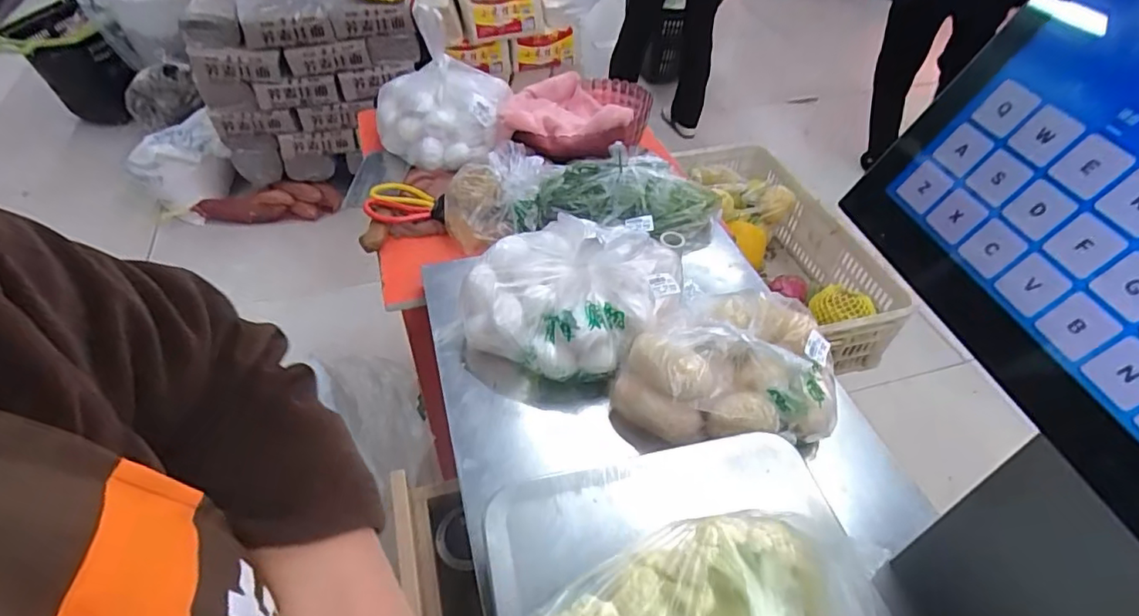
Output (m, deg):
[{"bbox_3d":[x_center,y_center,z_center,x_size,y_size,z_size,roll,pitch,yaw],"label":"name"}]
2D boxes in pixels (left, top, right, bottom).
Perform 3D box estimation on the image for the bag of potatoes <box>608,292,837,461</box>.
[{"bbox_3d":[0.177,0.069,0.626,0.252,0.107,0.168,-10,48,-12],"label":"bag of potatoes"}]

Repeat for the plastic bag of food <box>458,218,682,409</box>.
[{"bbox_3d":[0.001,-0.012,0.712,0.215,0.133,0.257,32,53,25],"label":"plastic bag of food"}]

